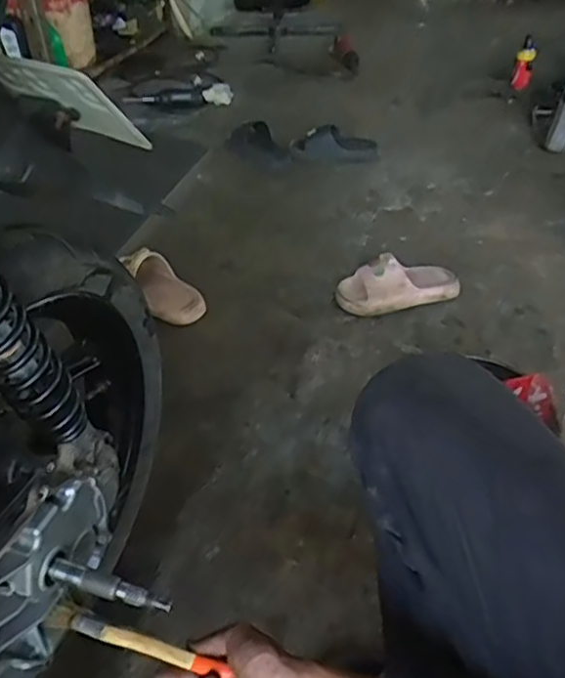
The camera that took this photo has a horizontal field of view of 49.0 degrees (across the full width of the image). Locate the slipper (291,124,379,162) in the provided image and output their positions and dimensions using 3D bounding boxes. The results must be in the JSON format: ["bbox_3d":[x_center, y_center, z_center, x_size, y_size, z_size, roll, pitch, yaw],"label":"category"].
[{"bbox_3d":[0.136,-0.506,1.617,0.222,0.068,0.082,0,41,4],"label":"slipper"}]

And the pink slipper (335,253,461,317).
[{"bbox_3d":[0.226,-0.111,1.218,0.223,0.090,0.118,-14,42,-12],"label":"pink slipper"}]

